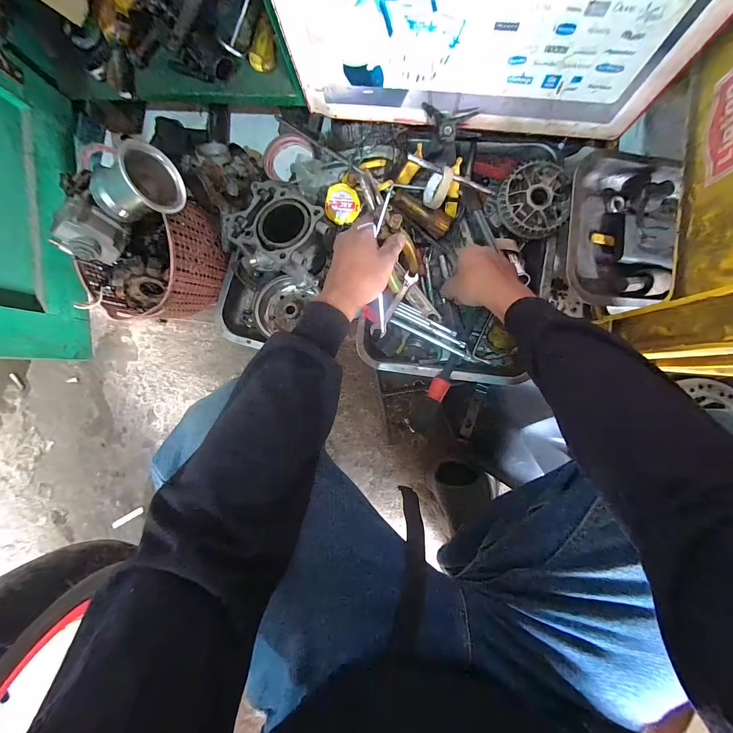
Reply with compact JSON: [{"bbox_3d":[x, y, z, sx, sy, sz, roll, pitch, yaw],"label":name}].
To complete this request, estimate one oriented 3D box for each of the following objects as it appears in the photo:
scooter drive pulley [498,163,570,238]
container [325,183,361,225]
[{"bbox_3d":[0.224,-0.222,0.423,0.090,0.020,0.096,0,88,6],"label":"scooter drive pulley"},{"bbox_3d":[-0.033,-0.232,0.457,0.048,0.018,0.050,-1,113,-3],"label":"container"}]

